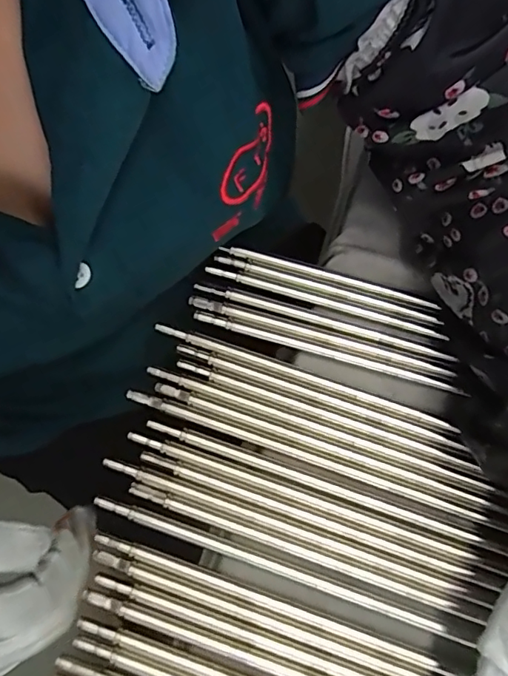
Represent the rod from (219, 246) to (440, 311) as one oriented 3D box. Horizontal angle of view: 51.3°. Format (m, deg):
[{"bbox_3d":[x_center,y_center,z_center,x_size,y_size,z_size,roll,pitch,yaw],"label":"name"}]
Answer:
[{"bbox_3d":[0.041,-0.037,0.302,0.120,0.004,0.007,16,72,3],"label":"rod"}]

